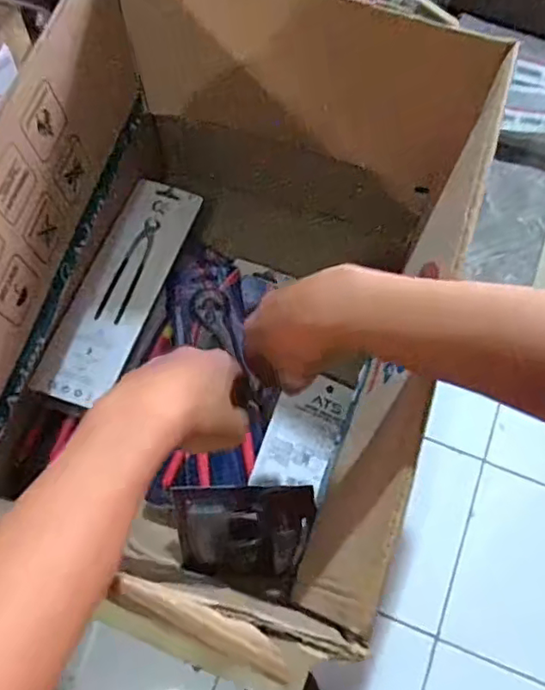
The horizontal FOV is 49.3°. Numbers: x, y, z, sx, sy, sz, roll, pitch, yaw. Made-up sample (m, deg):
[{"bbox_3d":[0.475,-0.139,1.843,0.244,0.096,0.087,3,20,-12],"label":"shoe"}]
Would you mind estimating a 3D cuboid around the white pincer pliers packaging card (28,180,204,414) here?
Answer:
[{"bbox_3d":[-0.159,-0.061,0.629,0.077,0.024,0.271,18,70,4],"label":"white pincer pliers packaging card"}]

